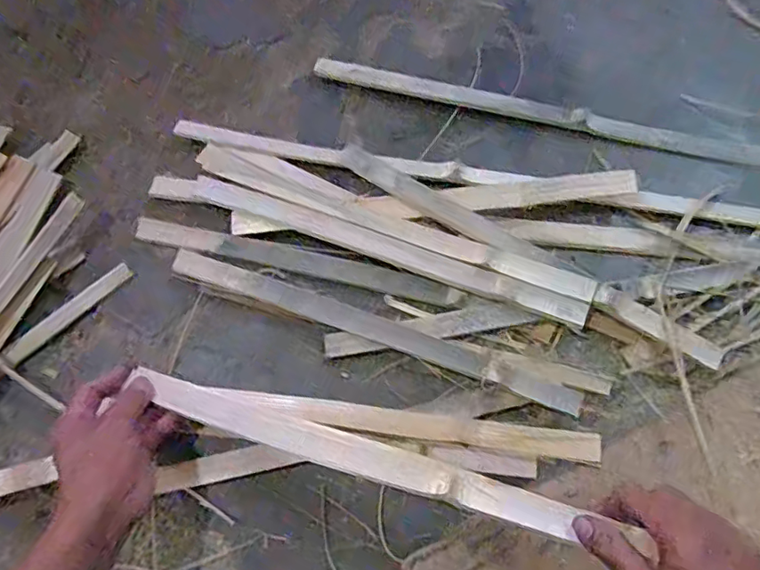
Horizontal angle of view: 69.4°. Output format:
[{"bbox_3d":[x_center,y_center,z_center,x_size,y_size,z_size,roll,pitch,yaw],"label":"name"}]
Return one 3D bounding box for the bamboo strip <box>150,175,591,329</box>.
[{"bbox_3d":[-0.016,-0.040,0.531,0.432,0.013,0.030,18,74,6],"label":"bamboo strip"}]

